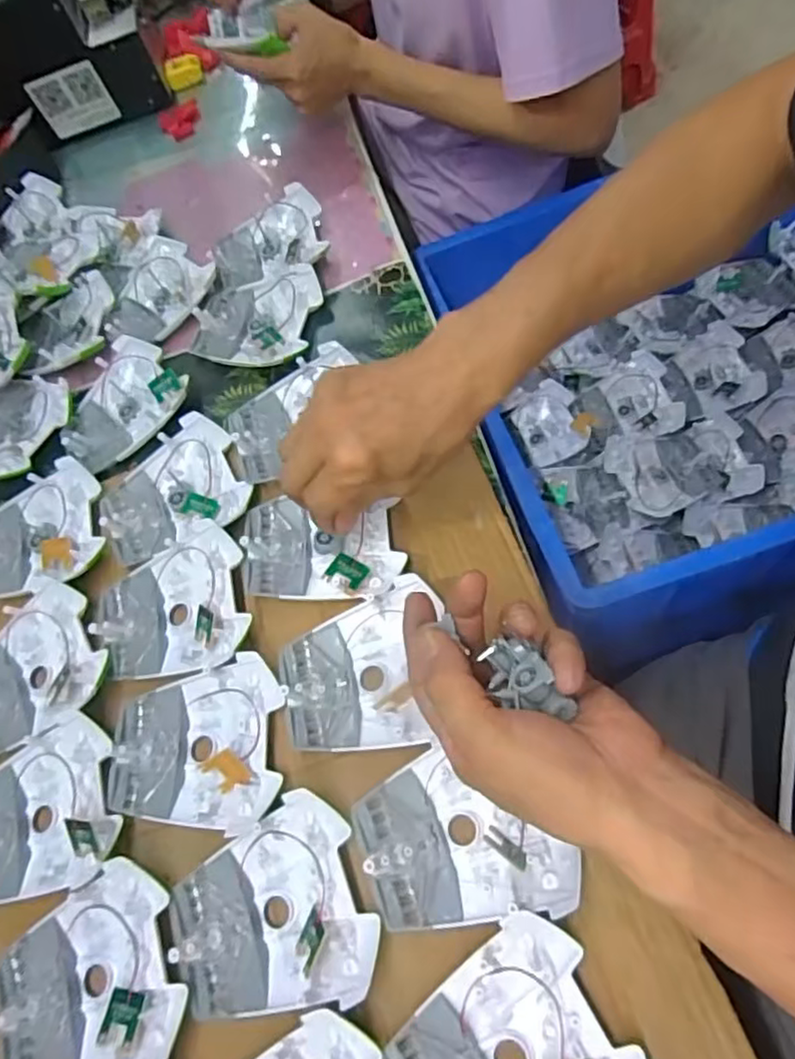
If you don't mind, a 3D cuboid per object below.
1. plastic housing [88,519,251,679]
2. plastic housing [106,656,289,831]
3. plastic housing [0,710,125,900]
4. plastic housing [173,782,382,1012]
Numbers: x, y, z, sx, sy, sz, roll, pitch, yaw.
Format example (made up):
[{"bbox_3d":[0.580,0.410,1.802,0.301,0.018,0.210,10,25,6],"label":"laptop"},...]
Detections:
[{"bbox_3d":[-0.154,0.050,0.440,0.102,0.024,0.093,-15,62,5],"label":"plastic housing"},{"bbox_3d":[-0.124,0.130,0.399,0.106,0.019,0.094,-6,63,9],"label":"plastic housing"},{"bbox_3d":[-0.226,0.173,0.402,0.106,0.031,0.092,-20,62,2],"label":"plastic housing"},{"bbox_3d":[-0.070,0.208,0.354,0.105,0.023,0.096,-25,62,0],"label":"plastic housing"}]

